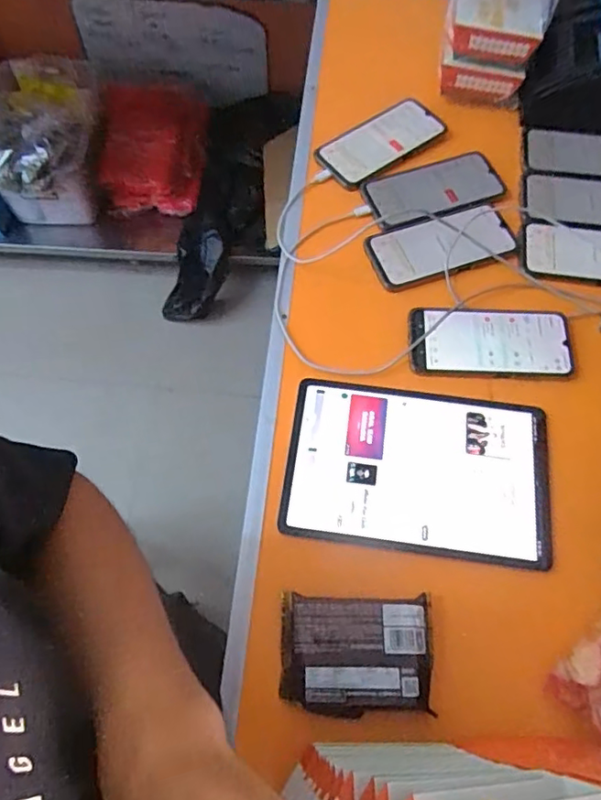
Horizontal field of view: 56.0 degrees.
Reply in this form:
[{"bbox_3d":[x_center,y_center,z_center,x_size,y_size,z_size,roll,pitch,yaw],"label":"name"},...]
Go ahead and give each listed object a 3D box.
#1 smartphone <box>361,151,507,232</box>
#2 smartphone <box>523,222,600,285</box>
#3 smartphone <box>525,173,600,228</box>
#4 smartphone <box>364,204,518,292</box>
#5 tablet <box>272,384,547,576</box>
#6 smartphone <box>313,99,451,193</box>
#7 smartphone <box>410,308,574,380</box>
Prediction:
[{"bbox_3d":[0.164,-0.261,0.696,0.163,0.011,0.085,-17,66,-8],"label":"smartphone"},{"bbox_3d":[0.344,-0.167,0.654,0.165,0.011,0.080,5,65,2],"label":"smartphone"},{"bbox_3d":[0.356,-0.242,0.686,0.163,0.007,0.079,7,65,3],"label":"smartphone"},{"bbox_3d":[0.163,-0.182,0.655,0.165,0.011,0.080,-16,66,-8],"label":"smartphone"},{"bbox_3d":[0.113,0.067,0.548,0.250,0.008,0.162,8,65,3],"label":"tablet"},{"bbox_3d":[0.103,-0.331,0.723,0.157,0.012,0.077,-33,80,-8],"label":"smartphone"},{"bbox_3d":[0.203,-0.061,0.603,0.164,0.013,0.081,2,65,0],"label":"smartphone"}]

